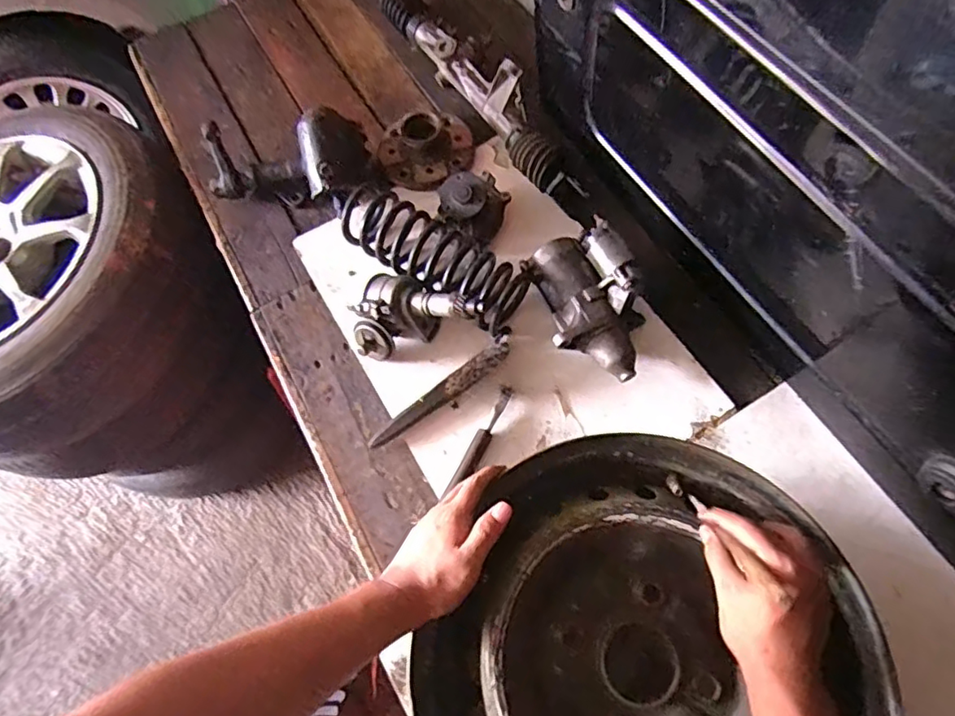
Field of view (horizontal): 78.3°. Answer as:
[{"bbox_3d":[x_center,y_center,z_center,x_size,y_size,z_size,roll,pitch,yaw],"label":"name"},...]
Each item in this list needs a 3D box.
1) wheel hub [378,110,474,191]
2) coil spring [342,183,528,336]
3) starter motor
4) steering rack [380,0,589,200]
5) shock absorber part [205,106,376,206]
[{"bbox_3d":[-0.076,-0.313,0.864,0.145,0.053,0.117,-14,66,-5],"label":"wheel hub"},{"bbox_3d":[-0.063,-0.133,0.777,0.263,0.079,0.091,34,71,15],"label":"coil spring"},{"bbox_3d":[0.141,-0.063,0.731,0.121,0.094,0.193,-18,67,-6],"label":"starter motor"},{"bbox_3d":[-0.006,-0.428,0.895,0.061,0.085,0.545,-30,69,-11],"label":"steering rack"},{"bbox_3d":[-0.273,-0.279,0.846,0.235,0.111,0.106,5,66,4],"label":"shock absorber part"}]

